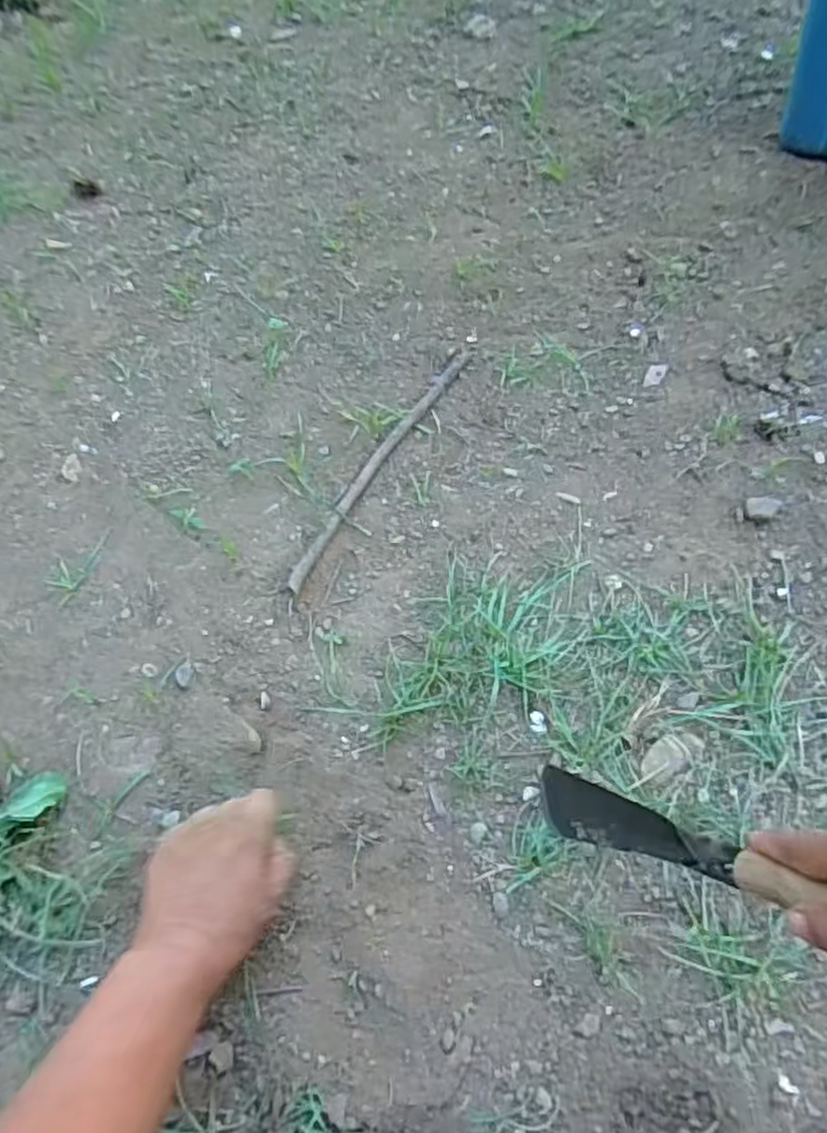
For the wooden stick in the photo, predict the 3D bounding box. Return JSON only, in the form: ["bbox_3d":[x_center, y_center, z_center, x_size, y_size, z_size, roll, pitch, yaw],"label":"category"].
[{"bbox_3d":[-0.030,-0.099,0.679,0.023,0.013,0.300,27,67,16],"label":"wooden stick"}]

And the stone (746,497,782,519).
[{"bbox_3d":[0.296,-0.049,0.624,0.027,0.007,0.020,5,63,6],"label":"stone"}]

